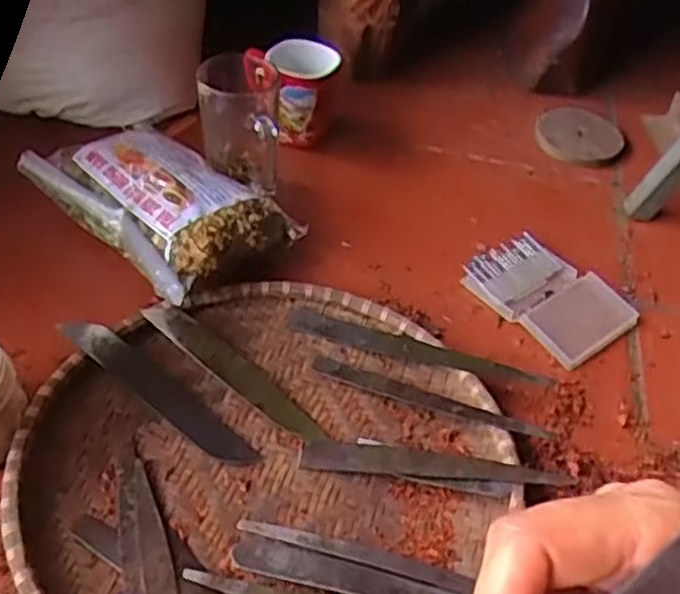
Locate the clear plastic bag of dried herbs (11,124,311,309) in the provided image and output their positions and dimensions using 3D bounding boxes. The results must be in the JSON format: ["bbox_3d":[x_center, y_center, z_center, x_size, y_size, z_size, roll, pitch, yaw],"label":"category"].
[{"bbox_3d":[-0.165,-0.085,0.684,0.230,0.069,0.143,37,52,27],"label":"clear plastic bag of dried herbs"}]

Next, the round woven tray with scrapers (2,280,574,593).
[{"bbox_3d":[-0.042,0.105,0.539,0.346,0.030,0.307,-6,45,-11],"label":"round woven tray with scrapers"}]

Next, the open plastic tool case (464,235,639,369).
[{"bbox_3d":[0.189,-0.005,0.679,0.102,0.020,0.136,-28,53,-29],"label":"open plastic tool case"}]

